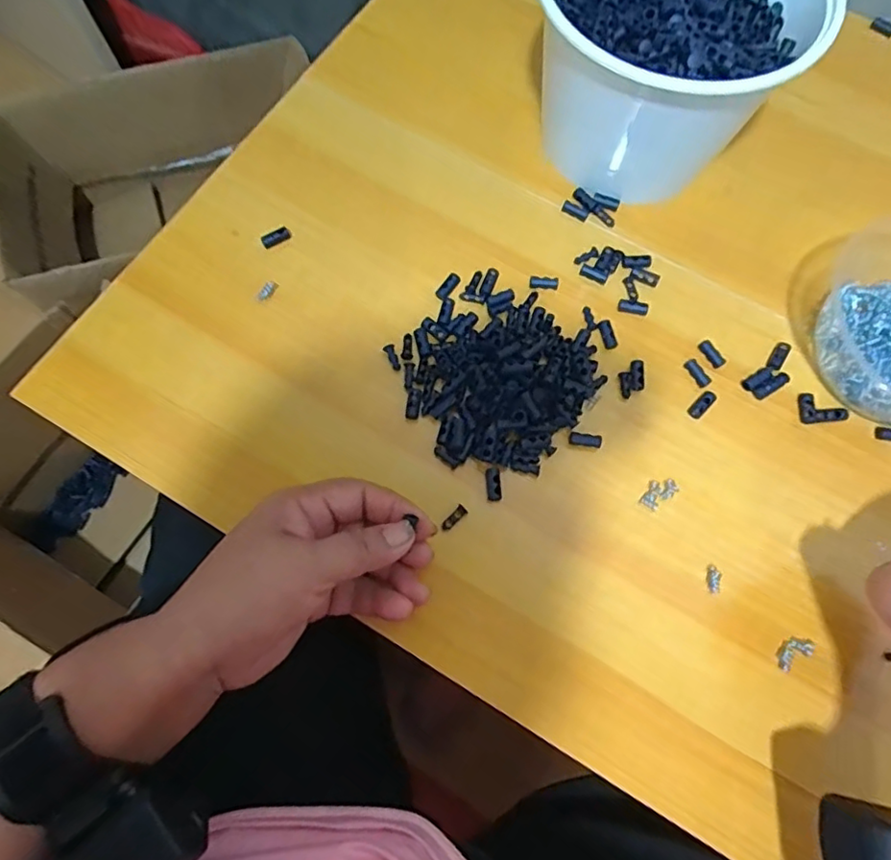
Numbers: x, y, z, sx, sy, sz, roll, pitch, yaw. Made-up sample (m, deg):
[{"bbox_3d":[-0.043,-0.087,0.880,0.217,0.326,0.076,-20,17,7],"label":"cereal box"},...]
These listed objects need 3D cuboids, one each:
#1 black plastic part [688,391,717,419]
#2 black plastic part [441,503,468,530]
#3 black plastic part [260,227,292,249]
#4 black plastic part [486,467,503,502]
[{"bbox_3d":[0.157,-0.016,0.364,0.008,0.004,0.021,43,76,11],"label":"black plastic part"},{"bbox_3d":[0.005,0.051,0.339,0.007,0.005,0.017,39,75,10],"label":"black plastic part"},{"bbox_3d":[-0.112,-0.128,0.397,0.020,0.009,0.006,-28,75,-10],"label":"black plastic part"},{"bbox_3d":[0.028,0.032,0.345,0.008,0.008,0.019,-5,73,-4],"label":"black plastic part"}]

